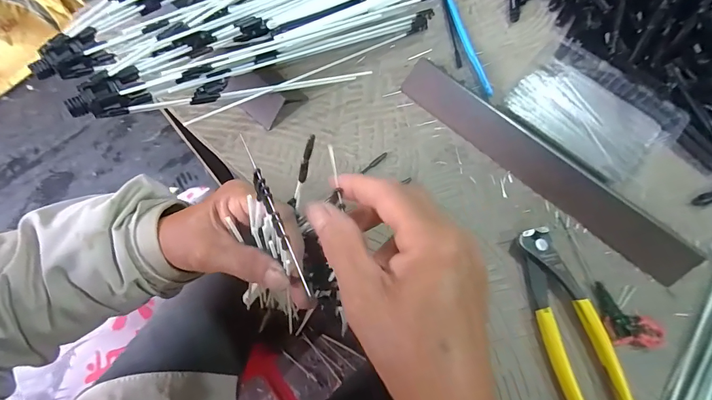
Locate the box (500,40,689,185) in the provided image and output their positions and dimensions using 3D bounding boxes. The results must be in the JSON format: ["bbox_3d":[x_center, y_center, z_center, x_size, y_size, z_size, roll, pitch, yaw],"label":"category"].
[{"bbox_3d":[0.218,-0.082,0.358,0.105,0.021,0.129,-39,75,-15],"label":"box"}]

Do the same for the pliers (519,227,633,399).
[{"bbox_3d":[0.164,0.101,0.294,0.047,0.013,0.163,-13,70,-7],"label":"pliers"}]

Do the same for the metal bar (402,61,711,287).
[{"bbox_3d":[0.165,-0.037,0.347,0.277,0.024,0.048,39,73,12],"label":"metal bar"}]

